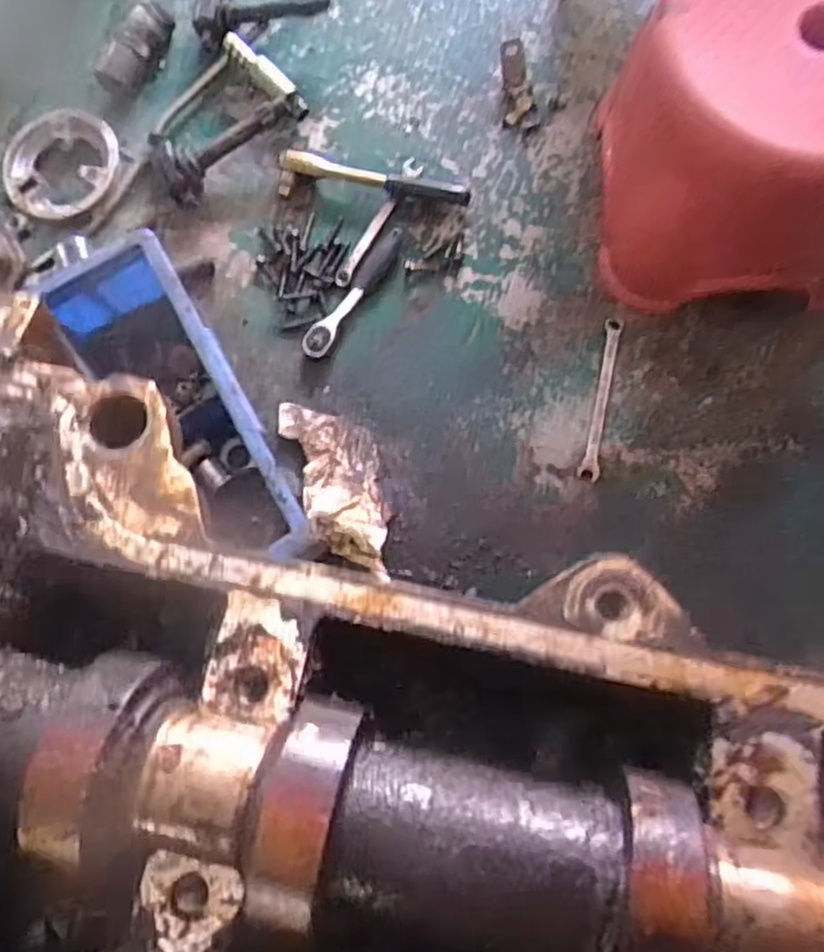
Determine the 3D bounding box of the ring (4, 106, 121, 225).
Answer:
[{"bbox_3d":[-0.364,-0.321,0.731,0.123,0.027,0.115,-1,82,4],"label":"ring"}]

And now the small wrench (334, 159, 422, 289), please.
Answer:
[{"bbox_3d":[-0.033,-0.252,0.703,0.021,0.013,0.145,30,86,8],"label":"small wrench"}]

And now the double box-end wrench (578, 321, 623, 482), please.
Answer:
[{"bbox_3d":[0.173,-0.071,0.650,0.018,0.008,0.150,10,83,6],"label":"double box-end wrench"}]

